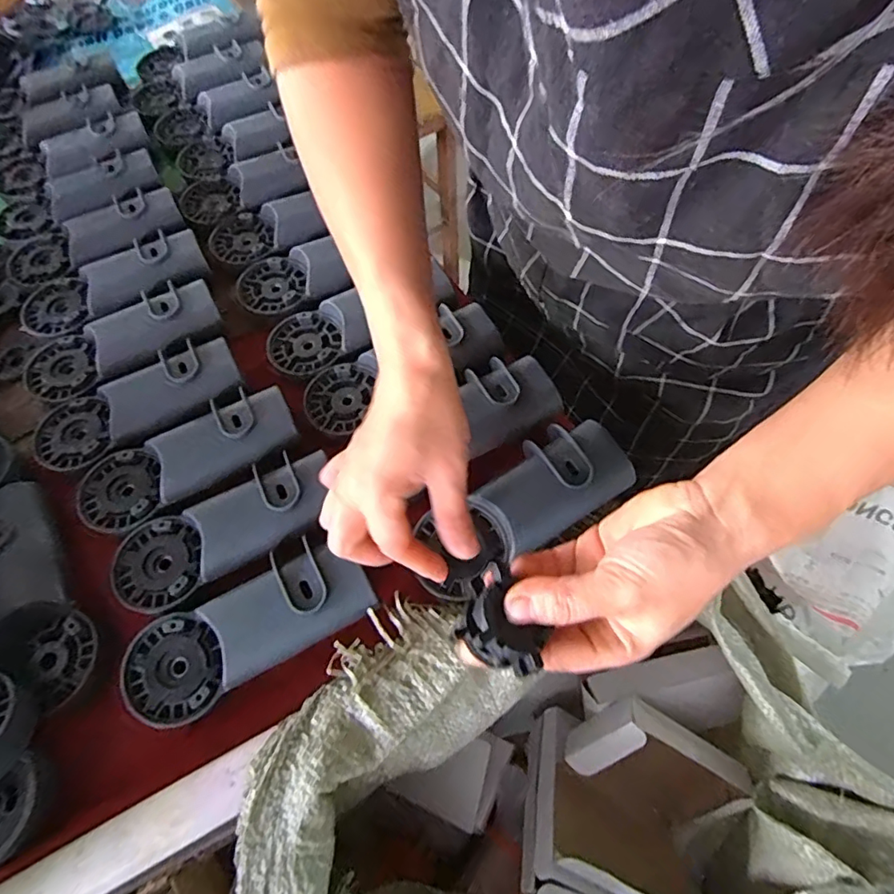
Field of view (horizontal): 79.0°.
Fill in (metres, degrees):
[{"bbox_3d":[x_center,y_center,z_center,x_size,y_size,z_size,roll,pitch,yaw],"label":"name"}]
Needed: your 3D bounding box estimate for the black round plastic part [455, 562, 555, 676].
[{"bbox_3d":[0.028,0.080,0.256,0.040,0.020,0.042,1,61,-1],"label":"black round plastic part"}]

